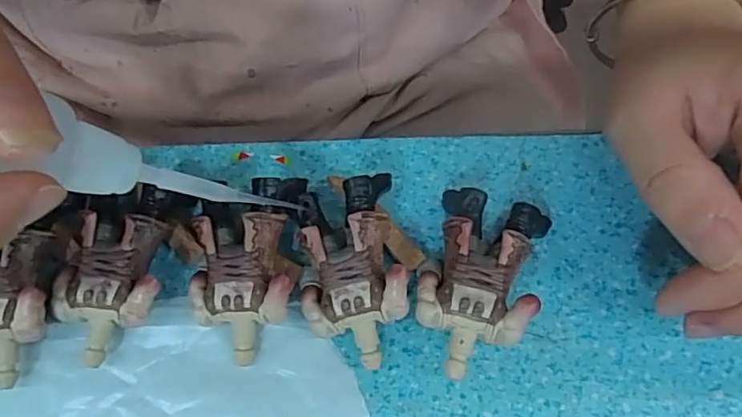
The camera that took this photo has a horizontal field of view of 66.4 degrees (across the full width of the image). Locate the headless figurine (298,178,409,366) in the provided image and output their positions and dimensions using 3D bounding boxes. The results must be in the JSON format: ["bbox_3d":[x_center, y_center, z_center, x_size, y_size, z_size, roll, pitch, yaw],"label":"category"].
[{"bbox_3d":[-0.006,0.020,0.187,0.033,0.023,0.058,-3,69,-1],"label":"headless figurine"}]

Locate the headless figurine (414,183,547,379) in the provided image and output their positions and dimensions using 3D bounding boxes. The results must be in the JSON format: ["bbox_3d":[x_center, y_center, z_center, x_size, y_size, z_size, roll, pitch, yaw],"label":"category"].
[{"bbox_3d":[0.034,0.025,0.186,0.034,0.022,0.059,18,70,7],"label":"headless figurine"}]

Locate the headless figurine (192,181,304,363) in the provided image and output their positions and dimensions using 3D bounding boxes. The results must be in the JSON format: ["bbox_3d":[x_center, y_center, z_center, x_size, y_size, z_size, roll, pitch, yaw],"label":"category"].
[{"bbox_3d":[-0.041,0.019,0.185,0.034,0.013,0.059,1,85,12],"label":"headless figurine"}]

